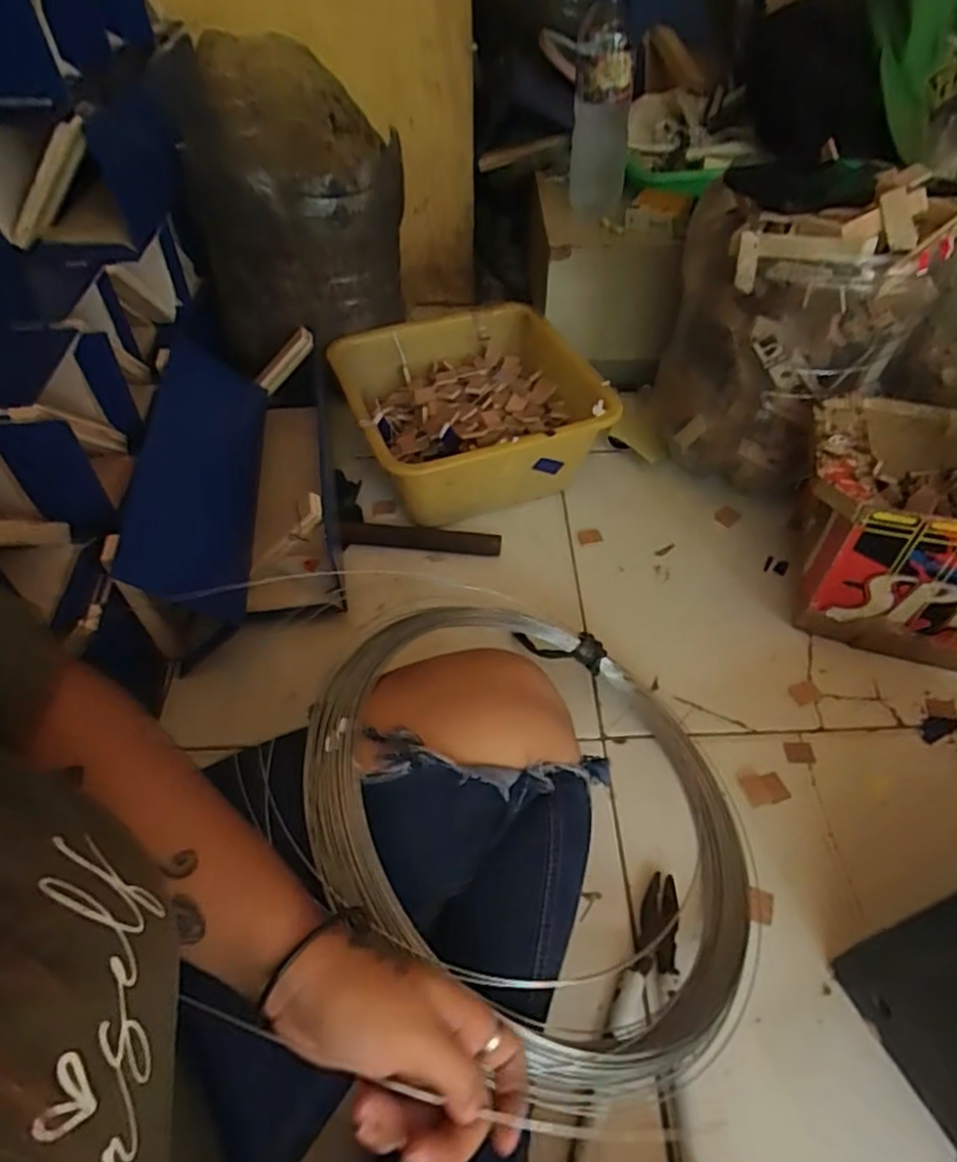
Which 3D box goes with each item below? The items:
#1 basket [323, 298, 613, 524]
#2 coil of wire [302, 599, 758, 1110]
[{"bbox_3d":[-0.008,-0.191,0.797,0.272,0.126,0.268,-17,51,-12],"label":"basket"},{"bbox_3d":[0.052,0.159,0.477,0.346,0.027,0.337,15,42,-25],"label":"coil of wire"}]

